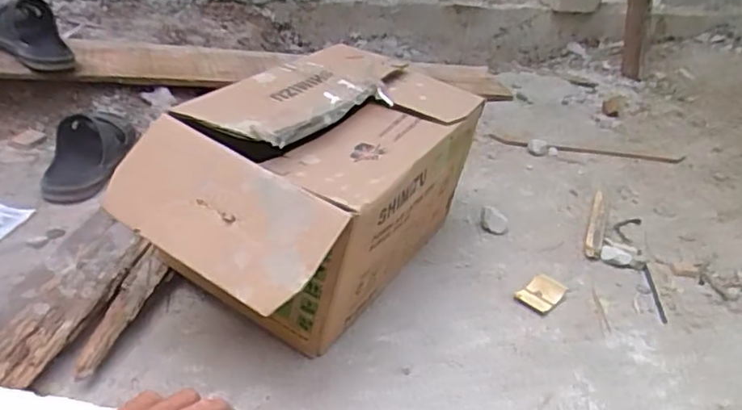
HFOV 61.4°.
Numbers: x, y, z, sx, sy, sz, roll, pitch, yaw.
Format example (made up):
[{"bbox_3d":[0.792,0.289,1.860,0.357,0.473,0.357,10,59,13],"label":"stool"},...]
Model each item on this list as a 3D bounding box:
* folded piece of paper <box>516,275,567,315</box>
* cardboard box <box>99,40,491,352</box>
[{"bbox_3d":[0.263,0.134,0.958,0.052,0.017,0.078,29,38,32],"label":"folded piece of paper"},{"bbox_3d":[-0.073,-0.008,0.872,0.267,0.277,0.490,22,34,23],"label":"cardboard box"}]

